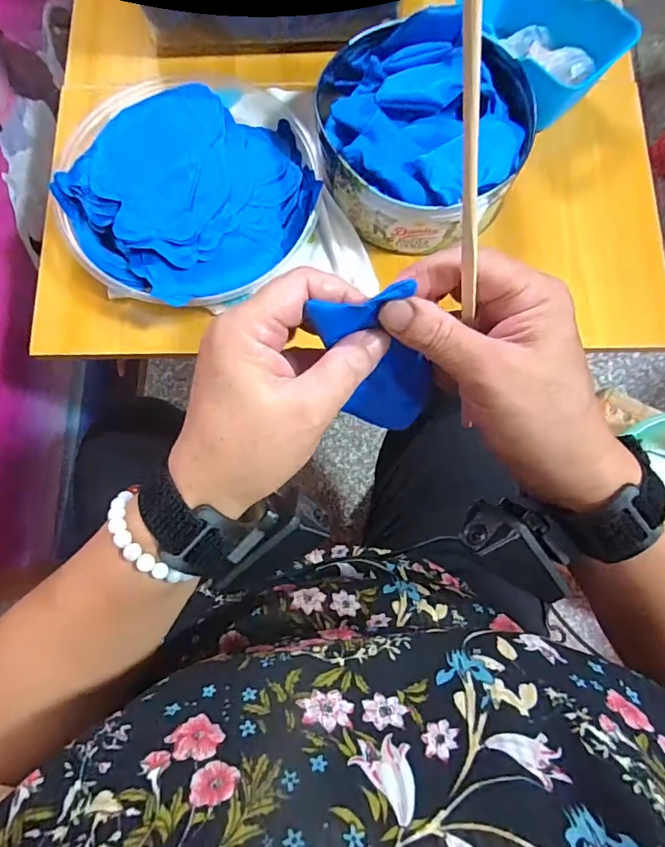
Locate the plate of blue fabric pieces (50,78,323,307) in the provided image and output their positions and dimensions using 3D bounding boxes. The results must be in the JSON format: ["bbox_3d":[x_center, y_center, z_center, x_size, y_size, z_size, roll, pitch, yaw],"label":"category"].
[{"bbox_3d":[-0.128,-0.220,0.449,0.229,0.054,0.217,0,79,0],"label":"plate of blue fabric pieces"}]

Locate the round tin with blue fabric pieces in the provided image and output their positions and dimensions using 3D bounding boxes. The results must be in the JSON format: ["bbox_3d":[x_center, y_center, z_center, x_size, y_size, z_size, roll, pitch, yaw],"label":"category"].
[{"bbox_3d":[0.082,-0.254,0.432,0.181,0.080,0.171,0,79,0],"label":"round tin with blue fabric pieces"}]

